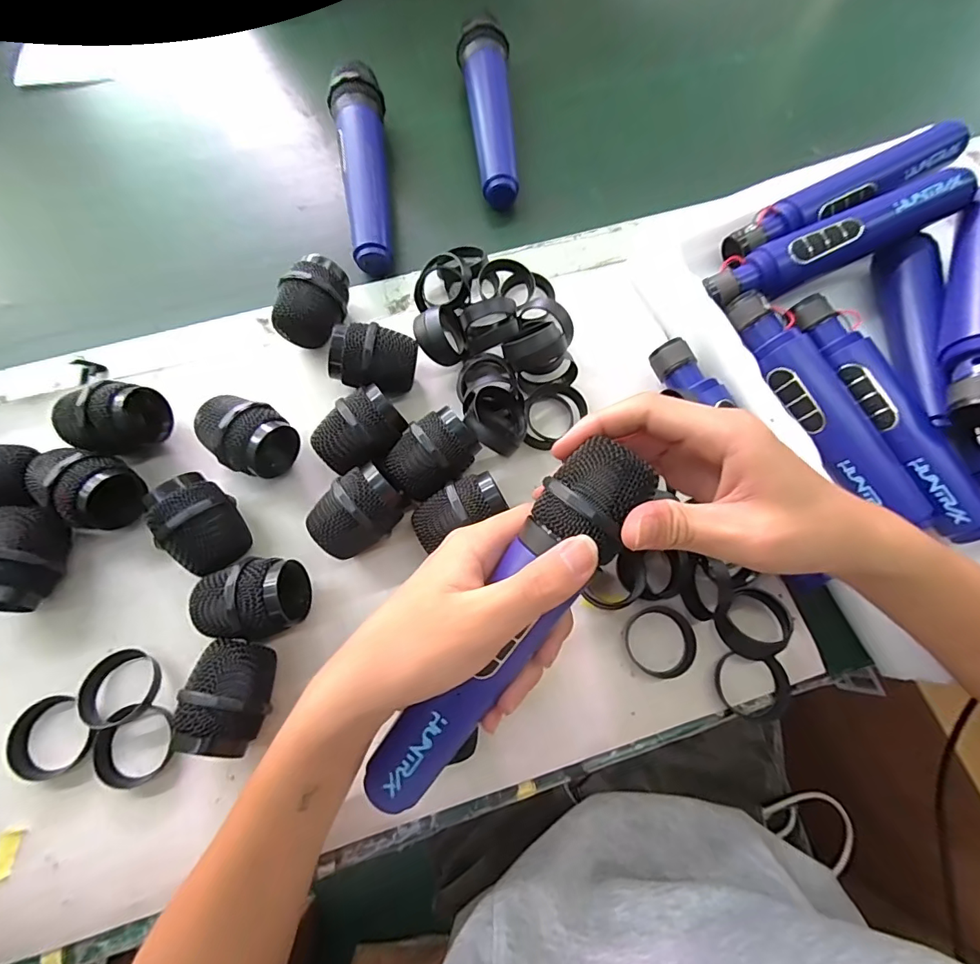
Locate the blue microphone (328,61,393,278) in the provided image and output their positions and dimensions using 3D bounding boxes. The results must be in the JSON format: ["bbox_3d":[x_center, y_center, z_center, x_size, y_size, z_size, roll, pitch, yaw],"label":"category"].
[{"bbox_3d":[-0.104,-0.270,0.404,0.049,0.041,0.198,-11,73,-5],"label":"blue microphone"}]

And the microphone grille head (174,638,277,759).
[{"bbox_3d":[-0.149,0.128,0.273,0.041,0.048,0.057,0,47,-5],"label":"microphone grille head"}]

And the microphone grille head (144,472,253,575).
[{"bbox_3d":[-0.183,0.028,0.303,0.059,0.049,0.045,40,75,10],"label":"microphone grille head"}]

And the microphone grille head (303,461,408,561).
[{"bbox_3d":[-0.084,0.024,0.306,0.059,0.048,0.046,-42,78,-13],"label":"microphone grille head"}]

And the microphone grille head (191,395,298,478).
[{"bbox_3d":[-0.164,-0.031,0.319,0.065,0.046,0.047,35,75,9],"label":"microphone grille head"}]

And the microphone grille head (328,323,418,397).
[{"bbox_3d":[-0.082,-0.086,0.338,0.056,0.047,0.046,9,72,1],"label":"microphone grille head"}]

